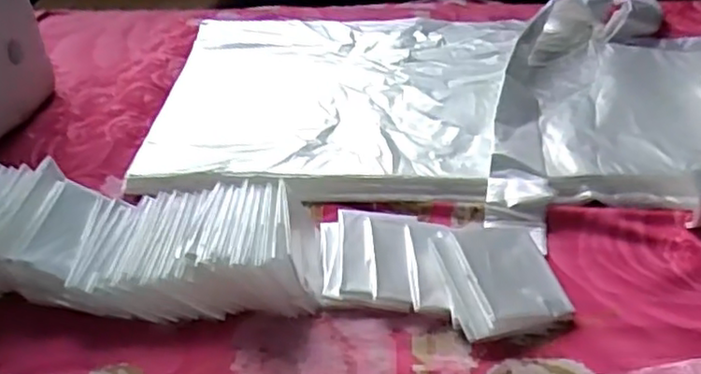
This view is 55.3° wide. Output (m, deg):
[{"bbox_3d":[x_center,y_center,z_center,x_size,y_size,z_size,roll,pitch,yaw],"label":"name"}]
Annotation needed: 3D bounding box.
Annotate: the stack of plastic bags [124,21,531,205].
[{"bbox_3d":[-0.013,-0.093,0.665,0.351,0.022,0.331,-2,41,6],"label":"stack of plastic bags"}]

